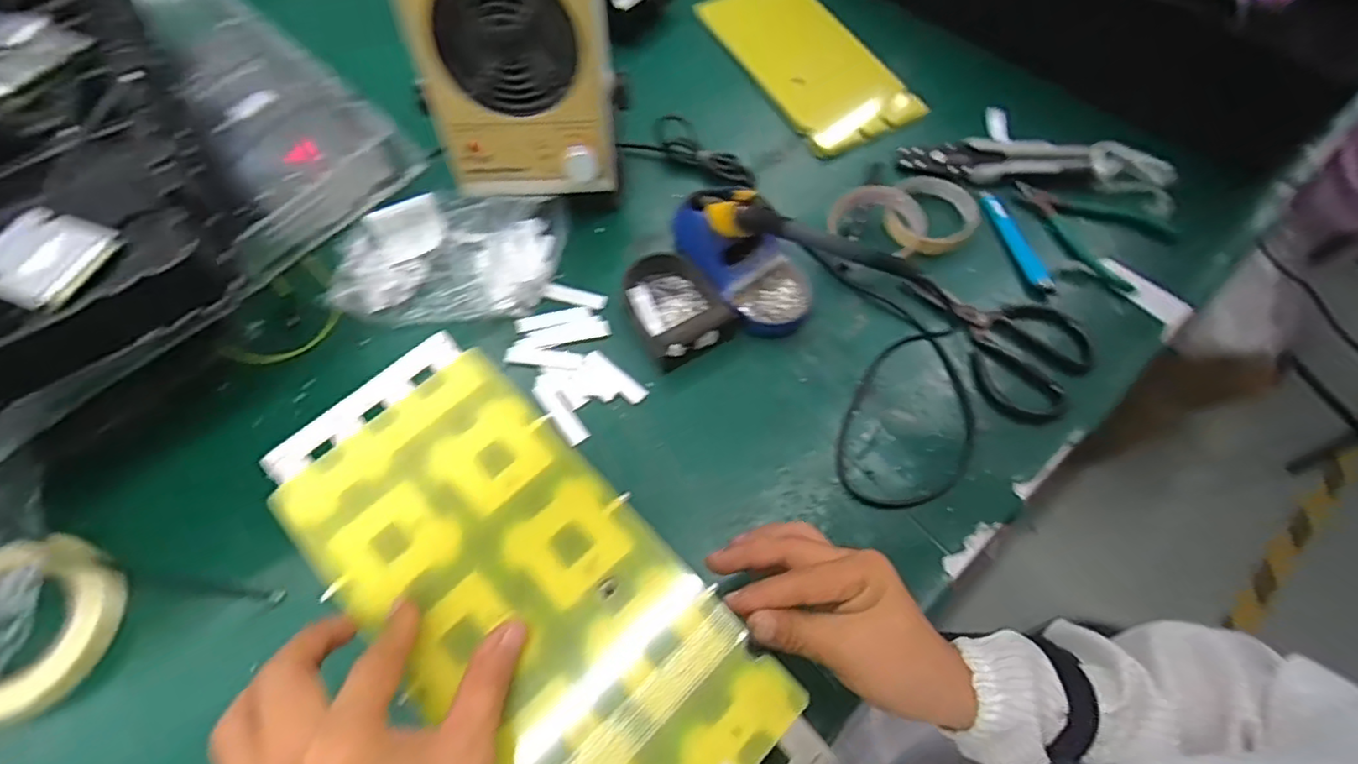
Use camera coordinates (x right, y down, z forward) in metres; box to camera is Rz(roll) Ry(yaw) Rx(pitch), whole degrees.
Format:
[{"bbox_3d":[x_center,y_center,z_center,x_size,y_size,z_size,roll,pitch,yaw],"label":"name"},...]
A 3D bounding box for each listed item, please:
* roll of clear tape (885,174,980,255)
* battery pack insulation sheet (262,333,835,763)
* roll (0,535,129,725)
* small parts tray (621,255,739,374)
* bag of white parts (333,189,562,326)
[{"bbox_3d":[0.253,-0.168,0.609,0.083,0.017,0.101,23,66,11],"label":"roll of clear tape"},{"bbox_3d":[-0.080,0.107,0.320,0.136,0.008,0.314,-41,69,-18],"label":"battery pack insulation sheet"},{"bbox_3d":[-0.455,0.169,0.426,0.111,0.022,0.120,0,64,0],"label":"roll"},{"bbox_3d":[-0.006,-0.071,0.554,0.079,0.035,0.107,-27,67,-13],"label":"small parts tray"},{"bbox_3d":[-0.212,-0.118,0.569,0.212,0.051,0.118,-1,64,-1],"label":"bag of white parts"}]

